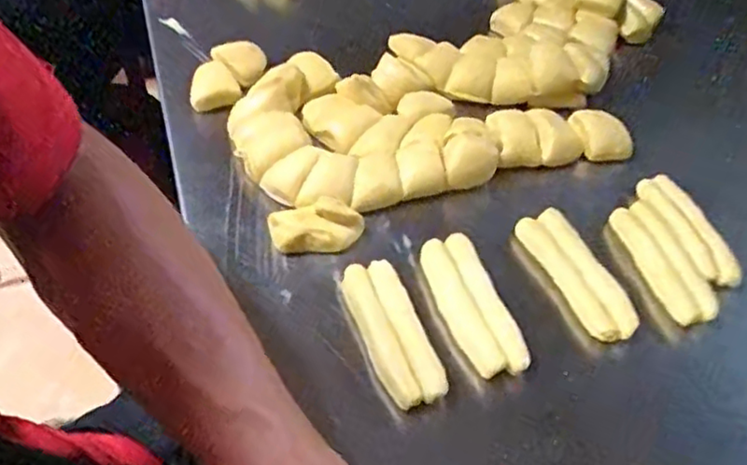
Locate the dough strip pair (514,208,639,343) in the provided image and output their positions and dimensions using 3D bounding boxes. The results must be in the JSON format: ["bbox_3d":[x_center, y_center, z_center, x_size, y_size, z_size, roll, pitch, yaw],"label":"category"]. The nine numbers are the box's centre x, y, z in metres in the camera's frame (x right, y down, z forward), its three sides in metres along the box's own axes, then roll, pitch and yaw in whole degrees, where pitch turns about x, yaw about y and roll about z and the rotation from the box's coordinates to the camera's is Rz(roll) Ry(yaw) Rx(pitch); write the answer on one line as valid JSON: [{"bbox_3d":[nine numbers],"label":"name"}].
[{"bbox_3d":[0.139,0.026,0.446,0.033,0.014,0.110,-15,49,-17],"label":"dough strip pair"}]

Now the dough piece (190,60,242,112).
[{"bbox_3d":[-0.143,-0.131,0.580,0.043,0.028,0.038,-9,47,-11],"label":"dough piece"}]

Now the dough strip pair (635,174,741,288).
[{"bbox_3d":[0.233,-0.003,0.480,0.032,0.012,0.106,-9,47,-11],"label":"dough strip pair"}]

